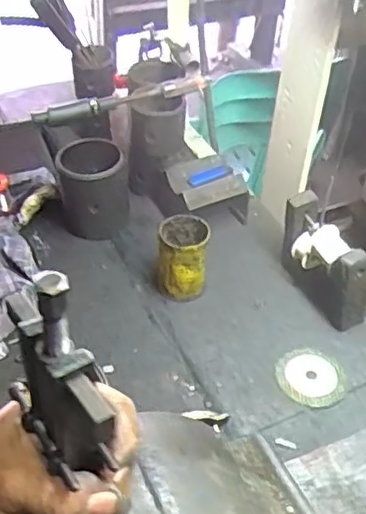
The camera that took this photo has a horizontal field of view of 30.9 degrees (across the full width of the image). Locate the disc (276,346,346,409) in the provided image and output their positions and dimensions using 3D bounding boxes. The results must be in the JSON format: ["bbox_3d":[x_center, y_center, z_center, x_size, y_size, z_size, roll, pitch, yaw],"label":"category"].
[{"bbox_3d":[0.178,0.167,0.929,0.094,0.019,0.096,3,41,-2],"label":"disc"}]

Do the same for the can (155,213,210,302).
[{"bbox_3d":[-0.002,0.004,1.014,0.073,0.121,0.079,3,41,-2],"label":"can"}]

